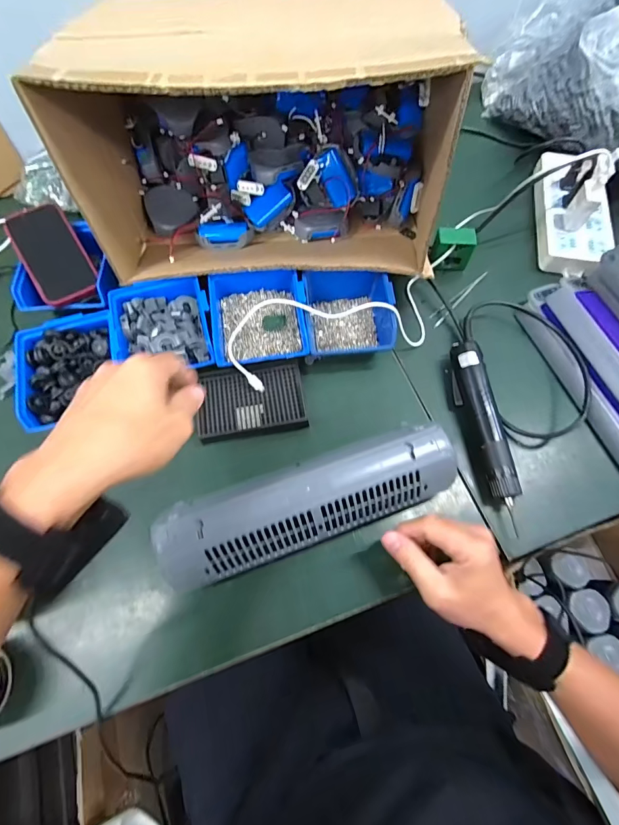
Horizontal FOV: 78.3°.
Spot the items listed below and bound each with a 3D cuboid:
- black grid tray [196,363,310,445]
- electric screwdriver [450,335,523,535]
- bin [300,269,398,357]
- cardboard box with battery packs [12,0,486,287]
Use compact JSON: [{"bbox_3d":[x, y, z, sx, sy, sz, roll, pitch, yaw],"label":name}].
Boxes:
[{"bbox_3d":[-0.073,-0.012,0.485,0.131,0.029,0.084,-10,67,-4],"label":"black grid tray"},{"bbox_3d":[0.208,0.017,0.458,0.037,0.042,0.223,-6,67,-3],"label":"electric screwdriver"},{"bbox_3d":[0.050,-0.126,0.505,0.112,0.064,0.123,-1,67,-1],"label":"bin"},{"bbox_3d":[-0.050,-0.327,0.467,0.407,0.231,0.259,-2,67,-1],"label":"cardboard box with battery packs"}]

